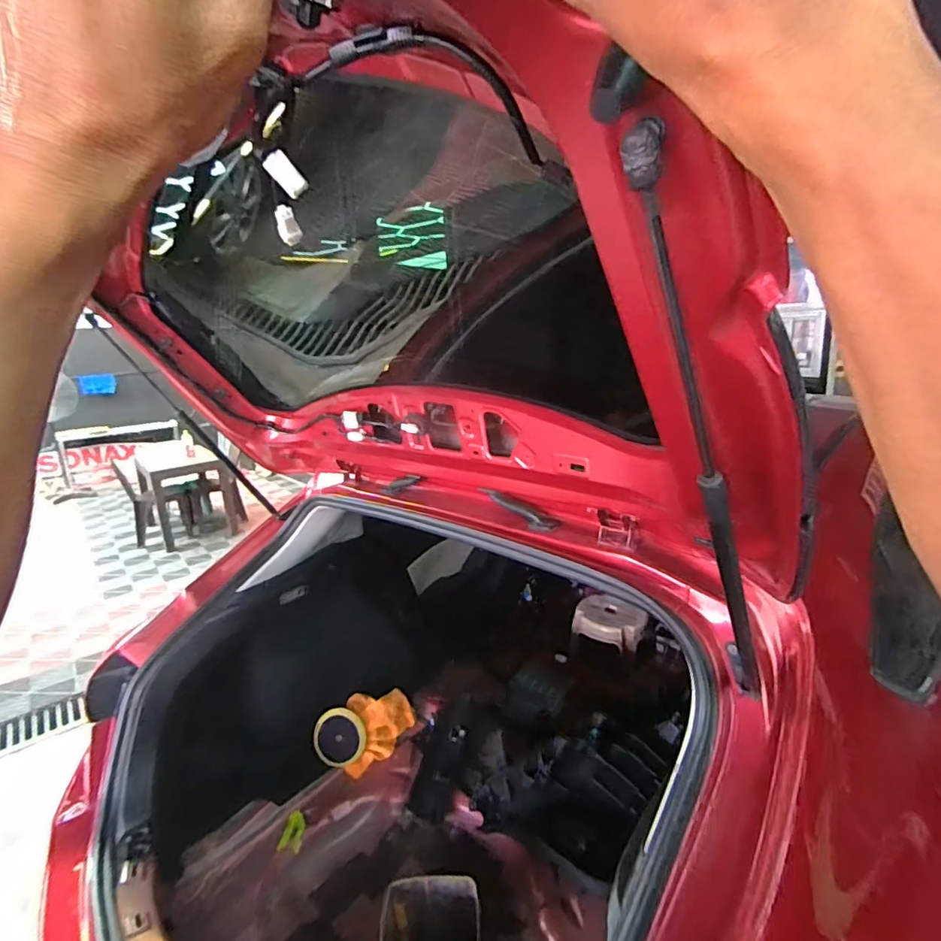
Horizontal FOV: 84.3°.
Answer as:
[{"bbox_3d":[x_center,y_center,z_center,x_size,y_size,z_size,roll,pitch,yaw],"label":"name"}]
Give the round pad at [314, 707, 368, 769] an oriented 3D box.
[{"bbox_3d":[-0.368,0.756,1.466,0.142,0.161,0.023,15,-6,-3],"label":"round pad"}]

